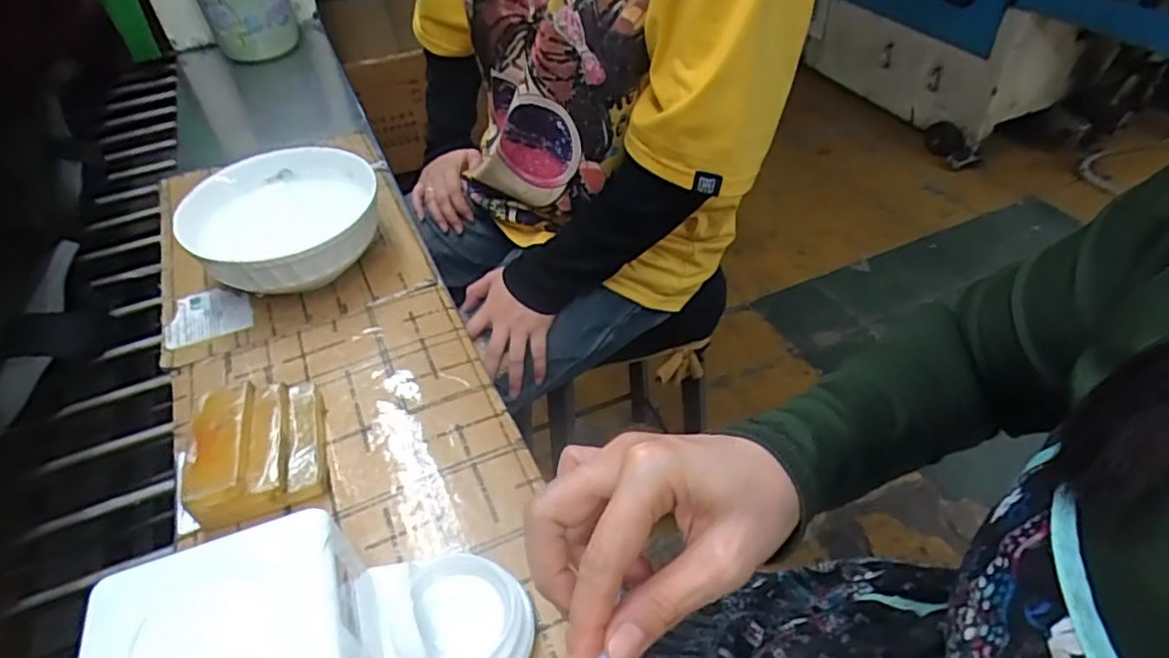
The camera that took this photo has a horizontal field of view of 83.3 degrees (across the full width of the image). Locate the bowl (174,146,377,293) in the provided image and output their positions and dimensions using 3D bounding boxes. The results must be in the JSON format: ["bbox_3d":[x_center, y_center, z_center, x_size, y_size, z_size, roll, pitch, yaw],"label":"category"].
[{"bbox_3d":[-0.281,-0.099,0.637,0.168,0.080,0.178,-3,44,3],"label":"bowl"}]

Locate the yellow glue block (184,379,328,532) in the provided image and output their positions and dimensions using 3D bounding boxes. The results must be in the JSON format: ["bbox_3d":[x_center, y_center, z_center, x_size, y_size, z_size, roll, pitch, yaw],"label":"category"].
[{"bbox_3d":[-0.235,0.082,0.470,0.087,0.043,0.104,-15,45,-10],"label":"yellow glue block"}]

